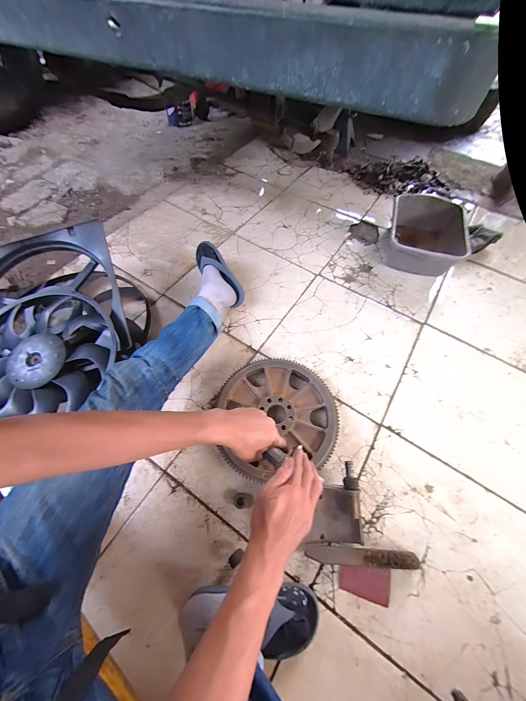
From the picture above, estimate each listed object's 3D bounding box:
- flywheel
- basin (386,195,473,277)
[{"bbox_3d":[0.043,0.168,0.659,0.285,0.064,0.292,-12,63,-5],"label":"flywheel"},{"bbox_3d":[0.617,-0.436,0.944,0.264,0.131,0.321,20,65,12],"label":"basin"}]

